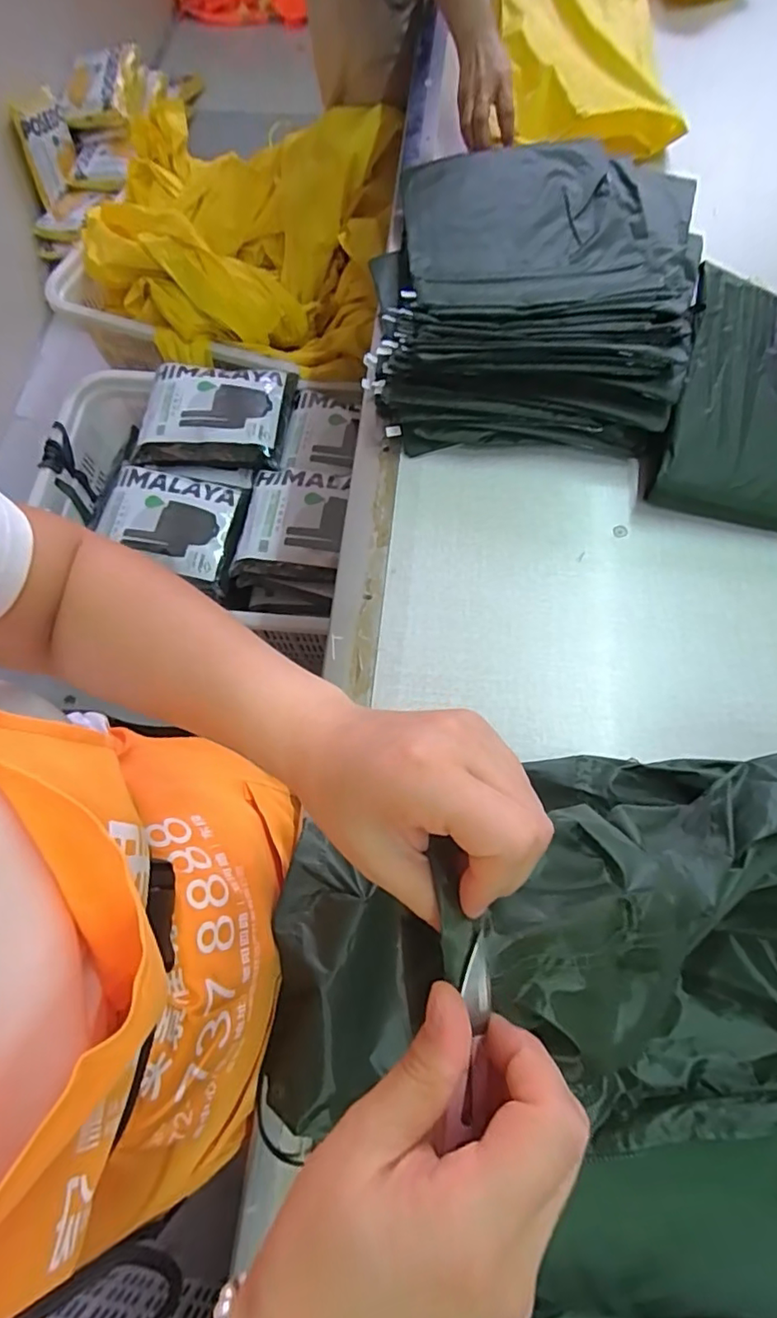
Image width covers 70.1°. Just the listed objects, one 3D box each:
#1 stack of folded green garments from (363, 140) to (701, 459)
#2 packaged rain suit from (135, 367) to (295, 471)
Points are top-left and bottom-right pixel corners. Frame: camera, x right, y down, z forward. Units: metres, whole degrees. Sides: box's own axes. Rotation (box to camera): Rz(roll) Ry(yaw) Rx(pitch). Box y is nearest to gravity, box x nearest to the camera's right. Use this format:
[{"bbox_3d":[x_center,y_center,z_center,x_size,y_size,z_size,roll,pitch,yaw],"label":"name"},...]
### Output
[{"bbox_3d":[0.175,-0.457,0.645,0.358,0.080,0.486,3,70,3],"label":"stack of folded green garments"},{"bbox_3d":[-0.358,-0.495,1.139,0.304,0.089,0.239,4,70,3],"label":"packaged rain suit"}]

